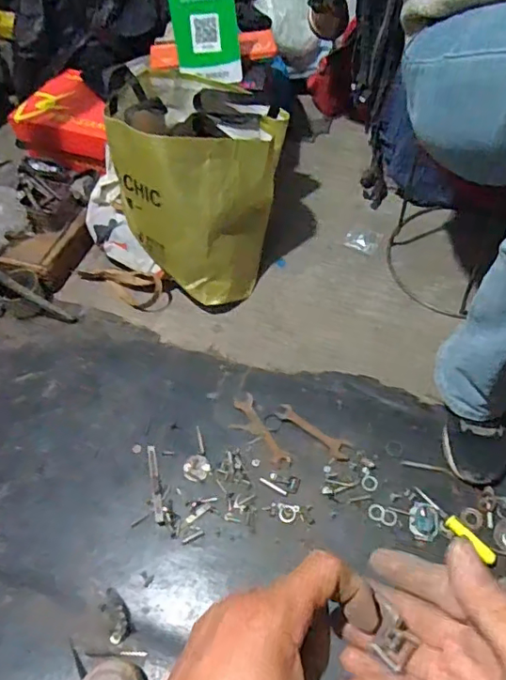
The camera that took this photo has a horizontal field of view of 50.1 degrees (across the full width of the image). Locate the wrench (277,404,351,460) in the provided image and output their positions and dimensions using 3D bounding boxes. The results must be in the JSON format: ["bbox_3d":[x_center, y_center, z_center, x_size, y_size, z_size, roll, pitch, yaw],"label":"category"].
[{"bbox_3d":[0.090,0.139,0.810,0.124,0.004,0.030,31,68,22],"label":"wrench"}]

